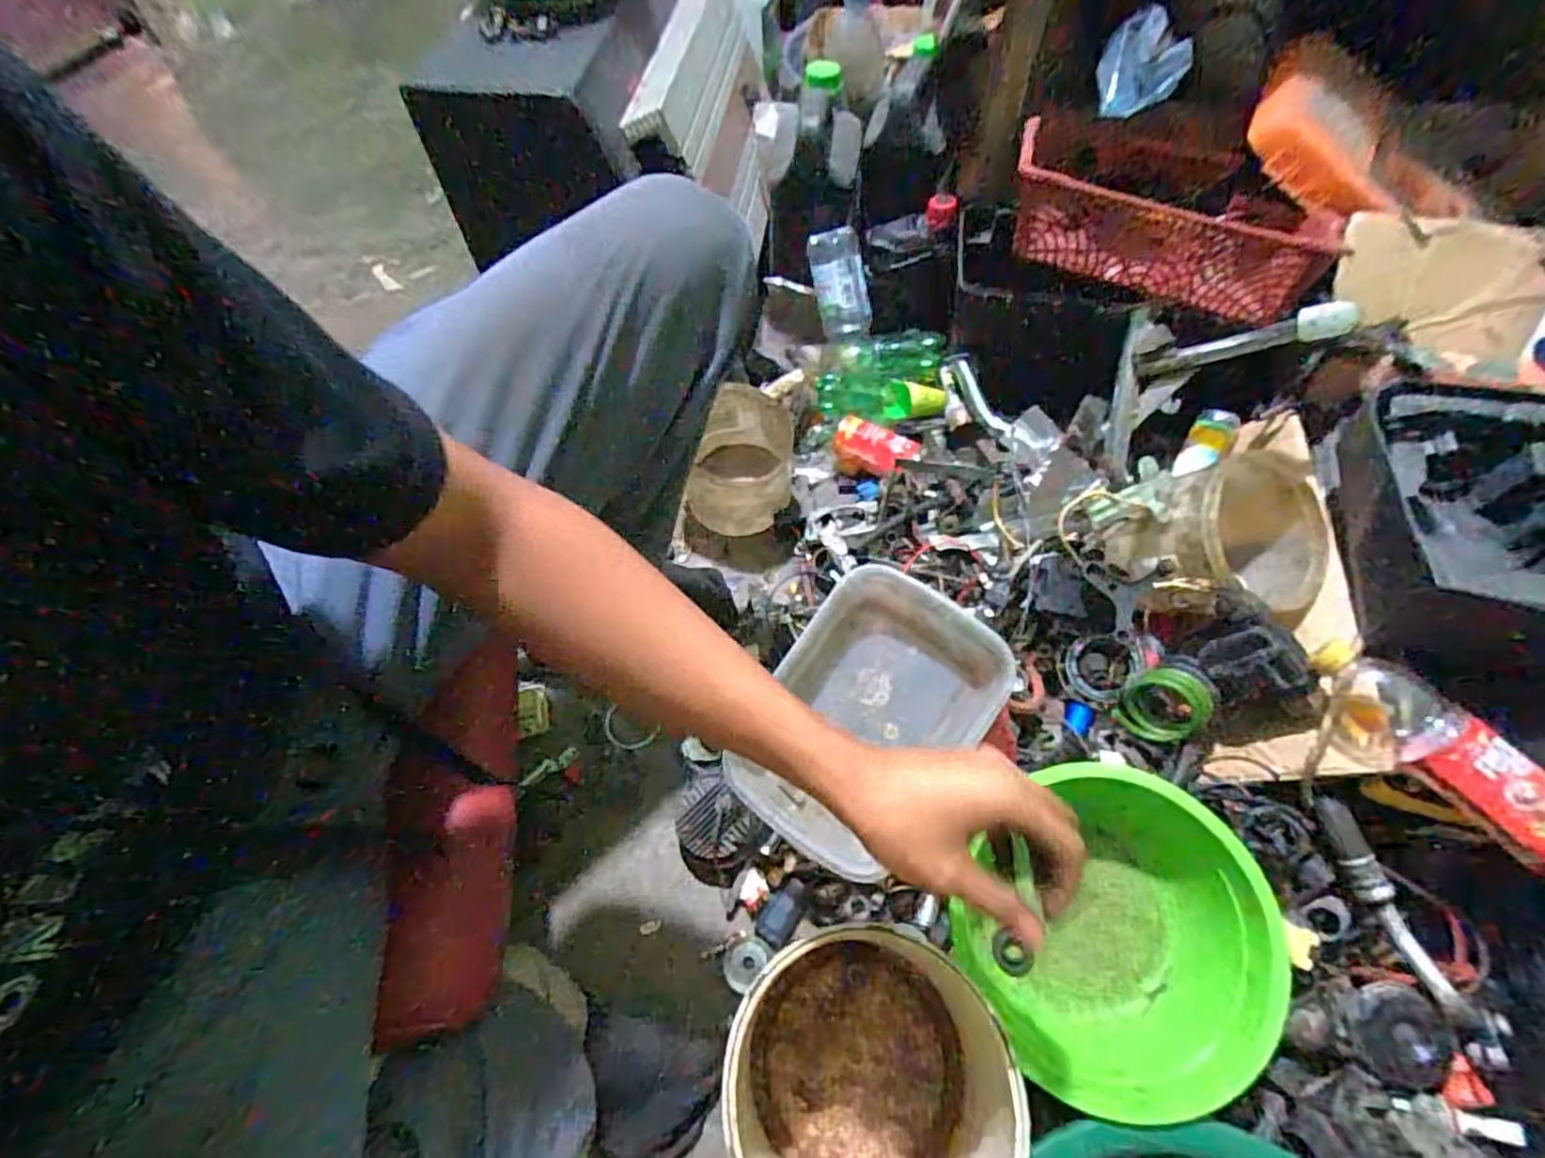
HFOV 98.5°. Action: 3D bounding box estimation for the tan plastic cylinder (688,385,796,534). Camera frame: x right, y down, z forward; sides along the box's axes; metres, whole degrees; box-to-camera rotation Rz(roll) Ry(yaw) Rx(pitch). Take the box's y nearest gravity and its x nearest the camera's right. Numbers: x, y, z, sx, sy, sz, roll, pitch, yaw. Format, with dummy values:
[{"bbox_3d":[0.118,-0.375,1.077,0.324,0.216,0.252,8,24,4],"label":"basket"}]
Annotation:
[{"bbox_3d":[-0.041,-0.145,0.833,0.128,0.128,0.142,1,58,2],"label":"tan plastic cylinder"}]

